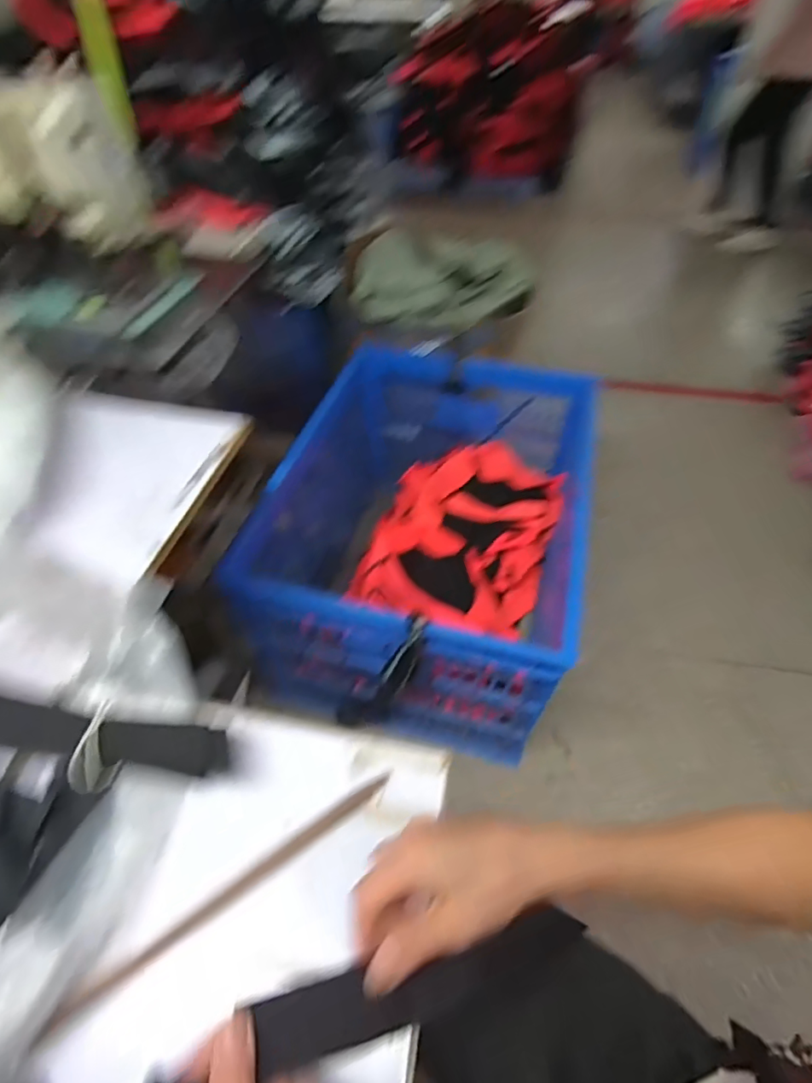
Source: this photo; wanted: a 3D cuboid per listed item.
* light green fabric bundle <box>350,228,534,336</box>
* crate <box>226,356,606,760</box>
[{"bbox_3d":[0.104,-0.733,1.468,0.520,0.164,0.278,-11,51,-8],"label":"light green fabric bundle"},{"bbox_3d":[0.061,-0.015,1.290,0.669,0.459,0.842,13,52,12],"label":"crate"}]

